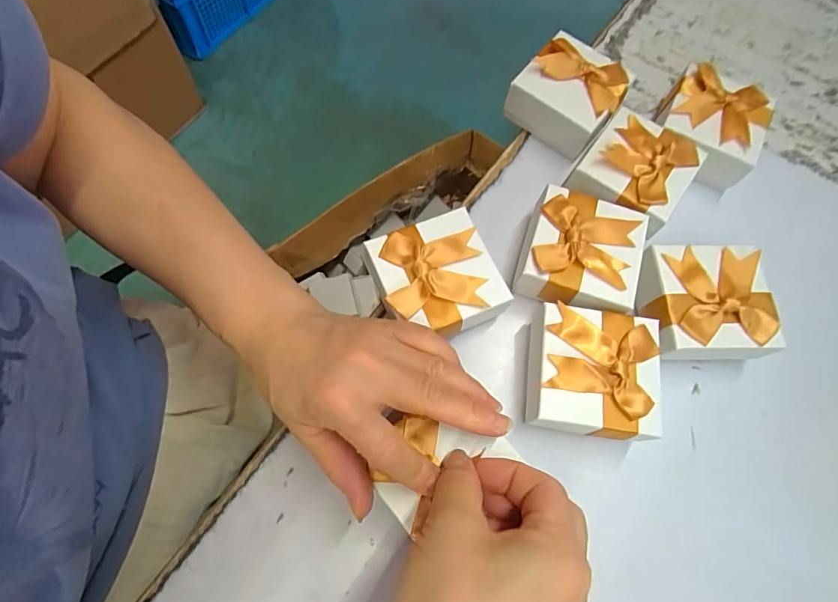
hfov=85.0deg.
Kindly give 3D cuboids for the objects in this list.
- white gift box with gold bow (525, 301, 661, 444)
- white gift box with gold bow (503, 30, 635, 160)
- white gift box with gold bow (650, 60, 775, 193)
[{"bbox_3d":[0.102,0.045,0.274,0.075,0.040,0.073,8,69,1],"label":"white gift box with gold bow"},{"bbox_3d":[0.113,-0.154,0.346,0.073,0.048,0.067,36,72,11],"label":"white gift box with gold bow"},{"bbox_3d":[0.217,-0.128,0.343,0.073,0.045,0.070,29,71,8],"label":"white gift box with gold bow"}]

